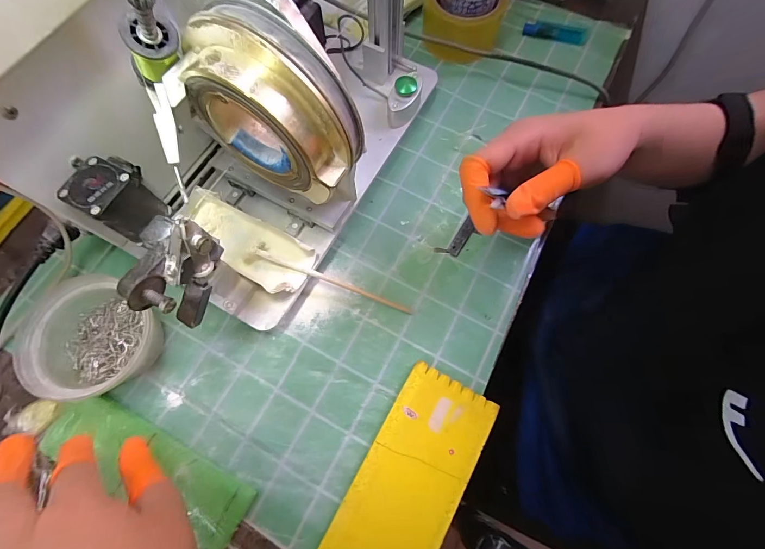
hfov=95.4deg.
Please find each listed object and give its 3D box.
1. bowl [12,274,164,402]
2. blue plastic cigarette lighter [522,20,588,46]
[{"bbox_3d":[-0.245,0.058,0.303,0.092,0.051,0.099,-41,75,-13],"label":"bowl"},{"bbox_3d":[0.223,-0.313,0.450,0.080,0.010,0.025,10,71,4],"label":"blue plastic cigarette lighter"}]

